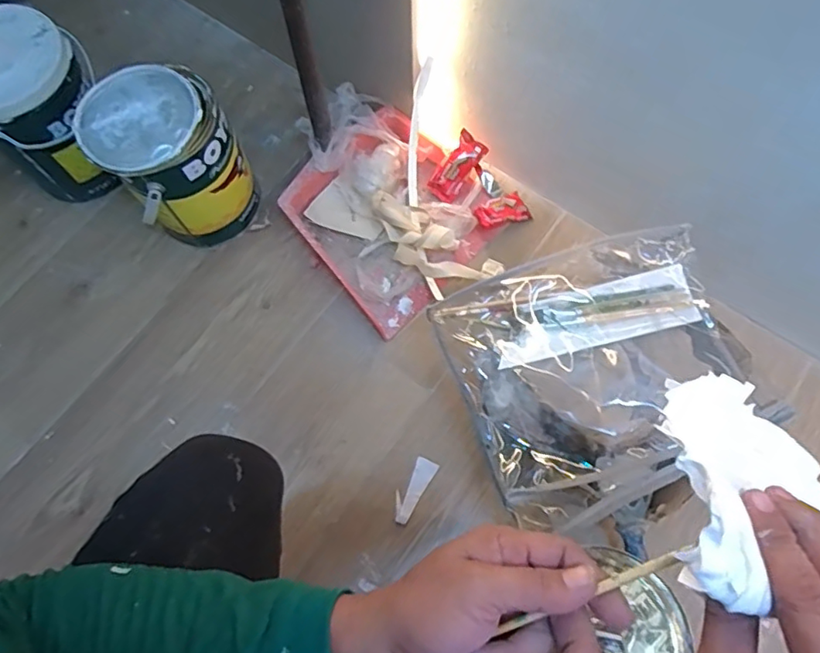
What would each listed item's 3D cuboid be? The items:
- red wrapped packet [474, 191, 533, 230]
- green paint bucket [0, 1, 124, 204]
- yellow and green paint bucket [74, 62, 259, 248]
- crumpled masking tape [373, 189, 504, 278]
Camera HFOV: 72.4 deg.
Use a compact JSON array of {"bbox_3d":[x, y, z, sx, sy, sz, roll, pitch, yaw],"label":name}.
[{"bbox_3d":[0.144,-0.179,0.859,0.093,0.021,0.050,-20,69,-28],"label":"red wrapped packet"},{"bbox_3d":[-0.530,-0.311,0.827,0.177,0.242,0.159,-41,74,-11],"label":"green paint bucket"},{"bbox_3d":[-0.326,-0.227,0.795,0.163,0.230,0.143,-35,73,-11],"label":"yellow and green paint bucket"},{"bbox_3d":[0.021,-0.122,0.839,0.204,0.051,0.096,35,75,13],"label":"crumpled masking tape"}]

